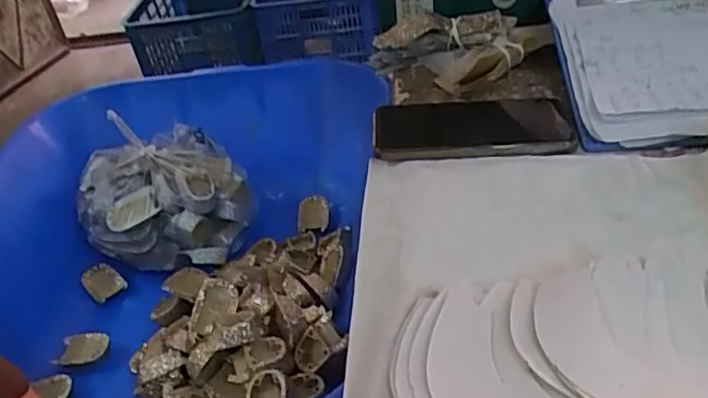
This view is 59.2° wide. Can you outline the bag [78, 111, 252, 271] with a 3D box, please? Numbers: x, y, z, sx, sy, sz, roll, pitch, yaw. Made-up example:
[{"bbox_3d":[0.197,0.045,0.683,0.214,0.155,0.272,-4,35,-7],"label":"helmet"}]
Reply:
[{"bbox_3d":[-0.247,-0.007,0.806,0.210,0.126,0.172,-18,38,-12],"label":"bag"}]

